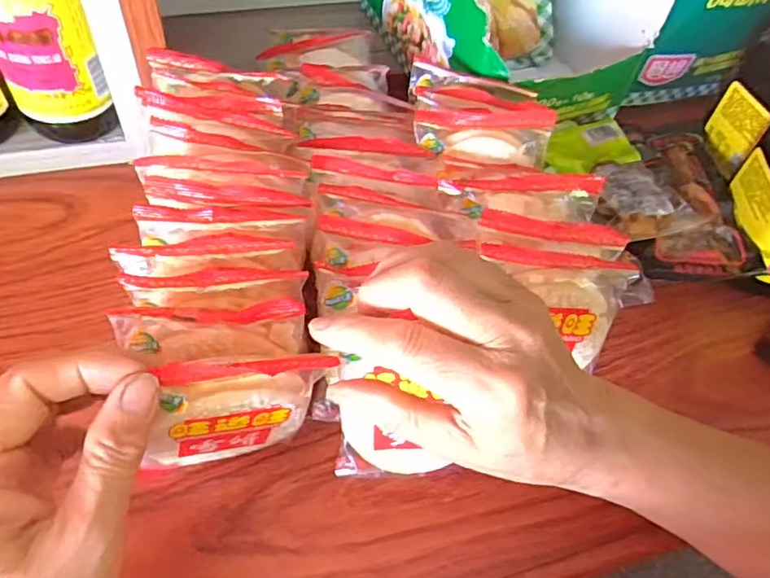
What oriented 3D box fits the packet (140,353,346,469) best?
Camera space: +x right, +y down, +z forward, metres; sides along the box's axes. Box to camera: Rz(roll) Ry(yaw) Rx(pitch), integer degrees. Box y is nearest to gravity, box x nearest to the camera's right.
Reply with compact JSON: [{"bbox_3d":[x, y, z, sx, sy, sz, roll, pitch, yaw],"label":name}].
[{"bbox_3d":[-0.067,0.057,0.266,0.091,0.079,0.017,-10,58,-11],"label":"packet"}]

